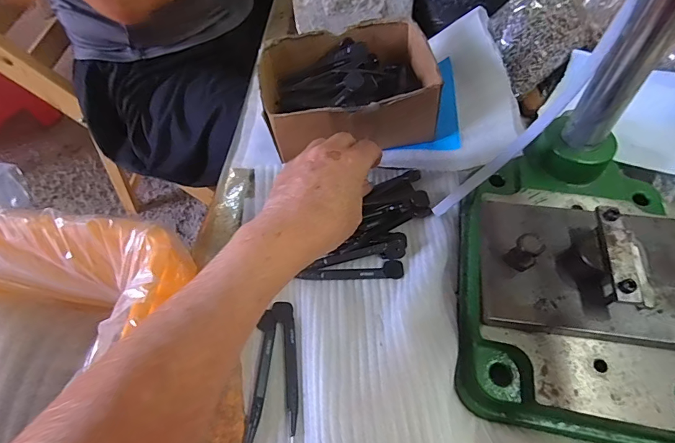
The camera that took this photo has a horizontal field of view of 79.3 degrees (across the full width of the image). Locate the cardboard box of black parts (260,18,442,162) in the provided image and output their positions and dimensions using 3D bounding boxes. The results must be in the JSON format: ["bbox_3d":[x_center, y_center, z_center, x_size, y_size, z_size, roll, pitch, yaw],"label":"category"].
[{"bbox_3d":[0.010,-0.129,0.406,0.166,0.066,0.136,-7,57,-1],"label":"cardboard box of black parts"}]

